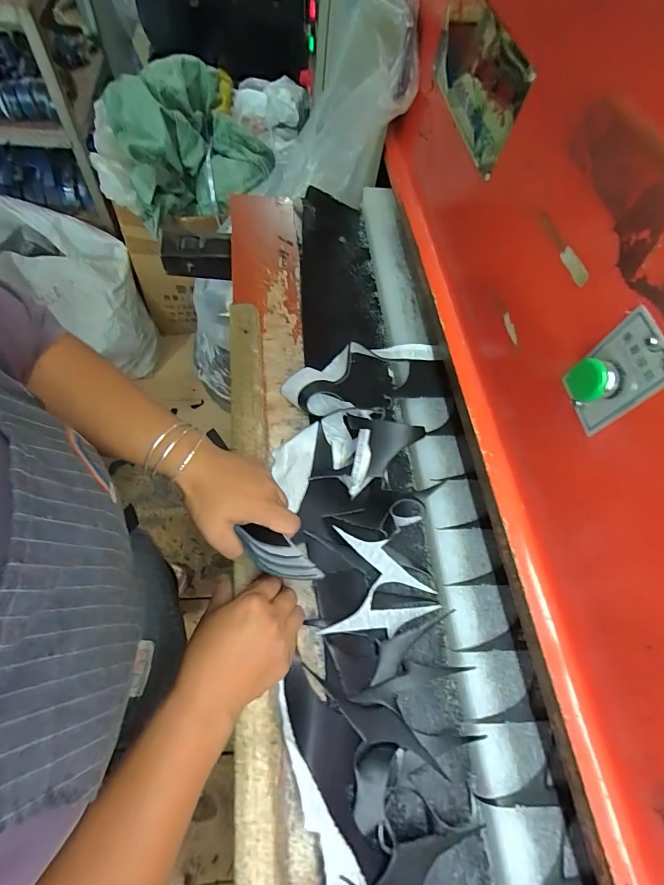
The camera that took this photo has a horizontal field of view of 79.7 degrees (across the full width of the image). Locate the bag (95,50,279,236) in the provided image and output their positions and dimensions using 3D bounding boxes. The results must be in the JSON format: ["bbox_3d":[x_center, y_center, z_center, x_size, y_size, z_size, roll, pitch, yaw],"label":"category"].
[{"bbox_3d":[-0.447,-0.864,1.165,0.476,0.310,0.241,-16,65,-13],"label":"bag"}]

